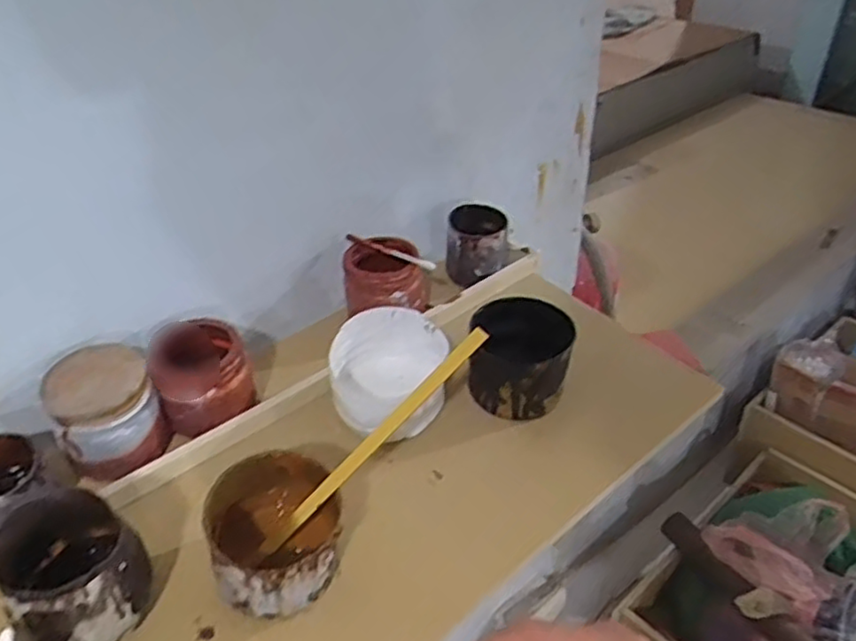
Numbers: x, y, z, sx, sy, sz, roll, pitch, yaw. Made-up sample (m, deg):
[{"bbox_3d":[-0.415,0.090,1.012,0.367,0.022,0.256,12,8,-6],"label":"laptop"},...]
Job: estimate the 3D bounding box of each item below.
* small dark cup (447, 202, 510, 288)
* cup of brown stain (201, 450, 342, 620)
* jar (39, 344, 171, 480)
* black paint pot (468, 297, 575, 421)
[{"bbox_3d":[0.039,-0.060,0.545,0.048,0.050,0.041,2,37,7],"label":"small dark cup"},{"bbox_3d":[-0.076,0.107,0.349,0.063,0.053,0.068,-2,36,1],"label":"cup of brown stain"},{"bbox_3d":[-0.185,0.055,0.406,0.054,0.059,0.052,-2,36,1],"label":"jar"},{"bbox_3d":[0.060,0.025,0.453,0.061,0.051,0.062,-2,36,1],"label":"black paint pot"}]

